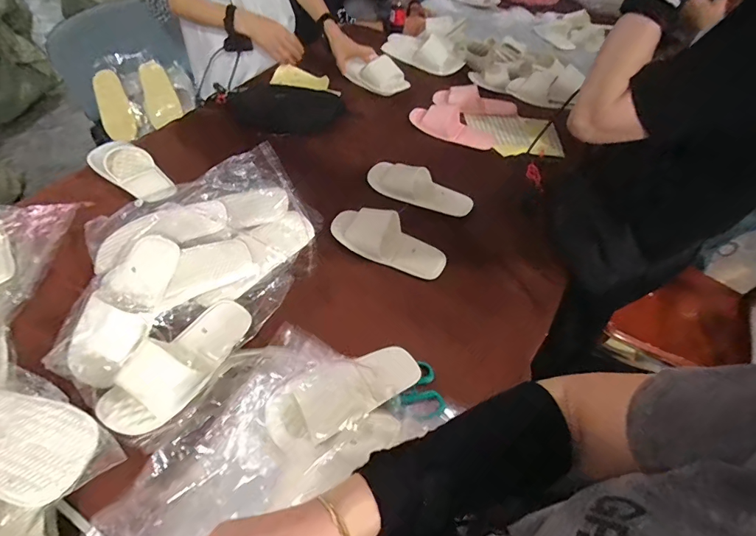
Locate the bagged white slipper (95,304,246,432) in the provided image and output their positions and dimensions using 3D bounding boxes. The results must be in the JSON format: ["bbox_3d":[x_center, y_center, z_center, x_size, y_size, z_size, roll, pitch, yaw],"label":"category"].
[{"bbox_3d":[-0.283,0.136,0.607,0.098,0.050,0.235,33,54,19],"label":"bagged white slipper"}]

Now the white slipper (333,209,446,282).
[{"bbox_3d":[0.021,-0.057,0.797,0.228,0.043,0.092,23,52,12],"label":"white slipper"}]

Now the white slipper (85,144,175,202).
[{"bbox_3d":[-0.502,-0.205,0.858,0.221,0.038,0.094,30,54,17],"label":"white slipper"}]

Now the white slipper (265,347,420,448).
[{"bbox_3d":[-0.039,0.174,0.579,0.225,0.053,0.088,-21,56,-22],"label":"white slipper"}]

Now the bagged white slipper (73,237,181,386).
[{"bbox_3d":[-0.379,0.054,0.625,0.099,0.059,0.230,10,62,6],"label":"bagged white slipper"}]

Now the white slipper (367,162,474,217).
[{"bbox_3d":[0.093,-0.178,0.902,0.228,0.050,0.085,20,51,10],"label":"white slipper"}]

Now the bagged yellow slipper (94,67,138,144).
[{"bbox_3d":[-0.886,-0.543,1.393,0.104,0.241,0.045,-16,10,-17],"label":"bagged yellow slipper"}]

